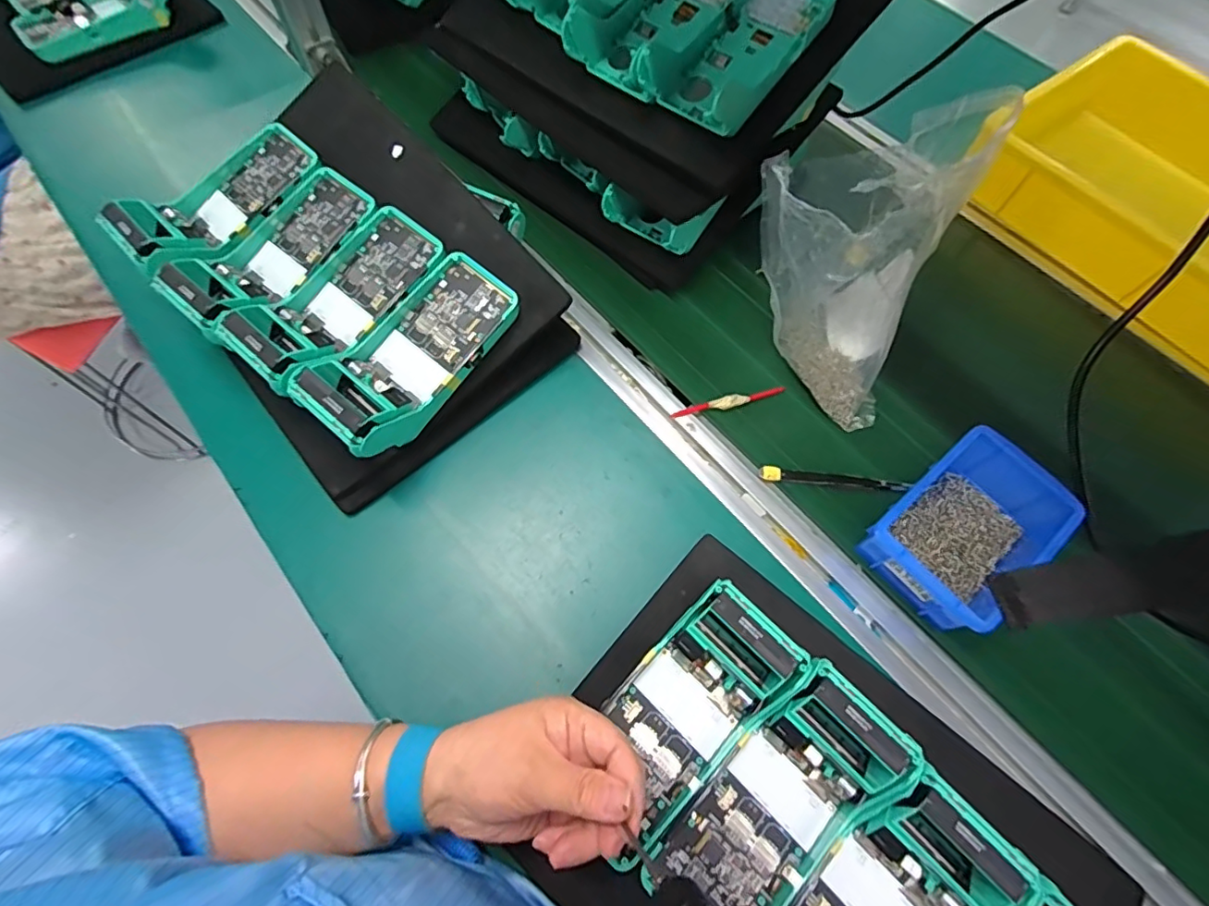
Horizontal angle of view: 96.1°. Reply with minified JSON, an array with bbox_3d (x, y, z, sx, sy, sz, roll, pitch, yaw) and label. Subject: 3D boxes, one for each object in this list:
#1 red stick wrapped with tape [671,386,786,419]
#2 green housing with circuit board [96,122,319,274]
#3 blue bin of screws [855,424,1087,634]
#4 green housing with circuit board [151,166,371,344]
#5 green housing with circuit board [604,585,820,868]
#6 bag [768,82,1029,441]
[{"bbox_3d":[0.113,-0.045,0.488,0.107,0.011,0.011,-13,67,-9],"label":"red stick wrapped with tape"},{"bbox_3d":[-0.334,-0.217,0.480,0.079,0.053,0.170,37,69,13],"label":"green housing with circuit board"},{"bbox_3d":[0.282,0.058,0.426,0.153,0.056,0.101,-35,72,-17],"label":"blue bin of screws"},{"bbox_3d":[-0.277,-0.166,0.459,0.084,0.046,0.177,33,68,11],"label":"green housing with circuit board"},{"bbox_3d":[0.048,0.164,0.340,0.074,0.058,0.152,42,70,15],"label":"green housing with circuit board"},{"bbox_3d":[0.210,-0.151,0.432,0.118,0.204,0.162,-40,74,-19],"label":"bag"}]

